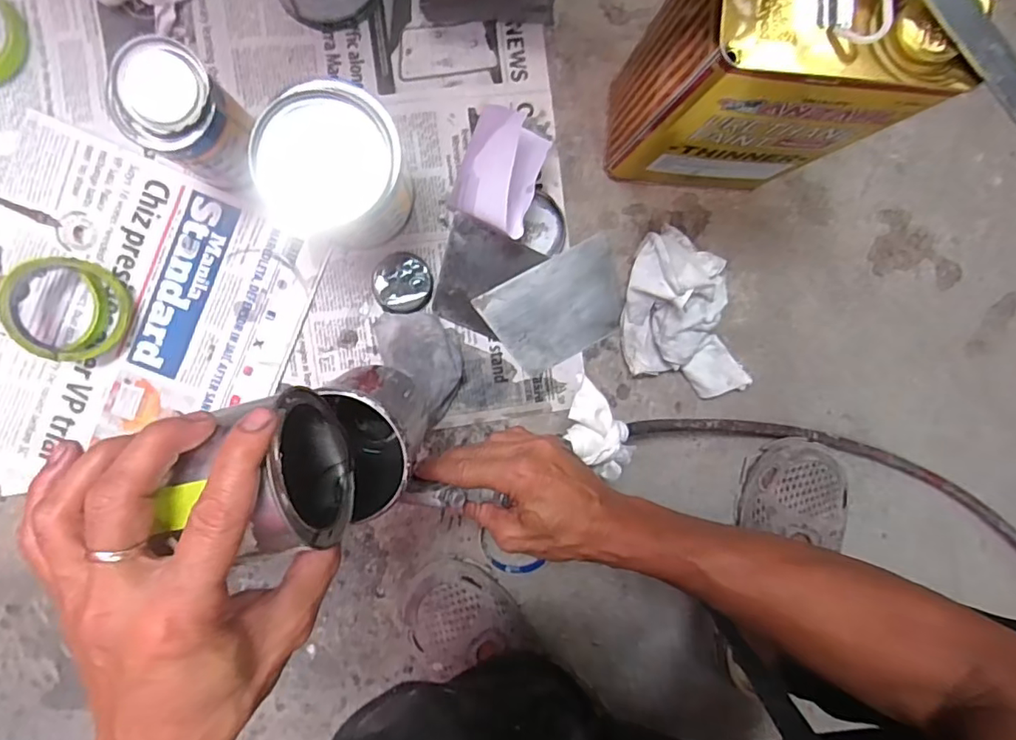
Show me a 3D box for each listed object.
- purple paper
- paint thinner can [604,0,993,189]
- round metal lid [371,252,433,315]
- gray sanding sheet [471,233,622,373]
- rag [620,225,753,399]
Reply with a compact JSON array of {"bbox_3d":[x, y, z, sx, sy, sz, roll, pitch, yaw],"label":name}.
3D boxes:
[{"bbox_3d":[-0.007,-0.186,0.511,0.072,0.077,0.115,19,94,-7],"label":"purple paper"},{"bbox_3d":[0.191,-0.229,0.440,0.163,0.250,0.112,1,96,-6],"label":"paint thinner can"},{"bbox_3d":[-0.103,-0.085,0.544,0.057,0.004,0.057,-1,96,-6],"label":"round metal lid"},{"bbox_3d":[0.052,-0.063,0.560,0.141,0.007,0.097,-29,104,-1],"label":"gray sanding sheet"},{"bbox_3d":[0.171,-0.050,0.548,0.116,0.056,0.176,-16,97,-4],"label":"rag"}]

